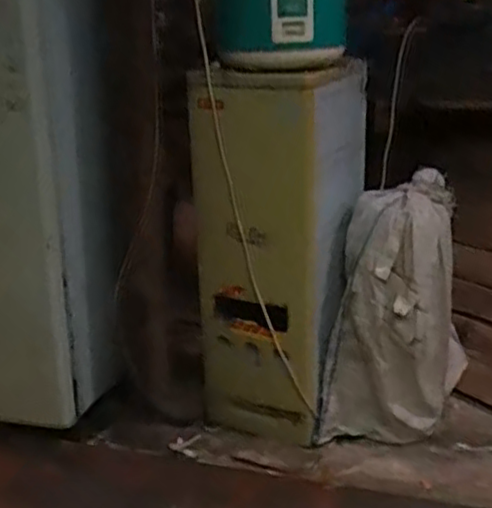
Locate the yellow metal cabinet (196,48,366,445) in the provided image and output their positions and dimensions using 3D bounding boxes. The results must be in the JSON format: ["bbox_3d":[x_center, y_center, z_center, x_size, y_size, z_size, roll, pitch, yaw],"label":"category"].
[{"bbox_3d":[0.077,-0.002,1.628,0.340,0.788,0.286,4,21,18],"label":"yellow metal cabinet"}]

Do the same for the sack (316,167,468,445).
[{"bbox_3d":[0.336,0.137,1.615,0.293,0.587,0.222,4,21,18],"label":"sack"}]

